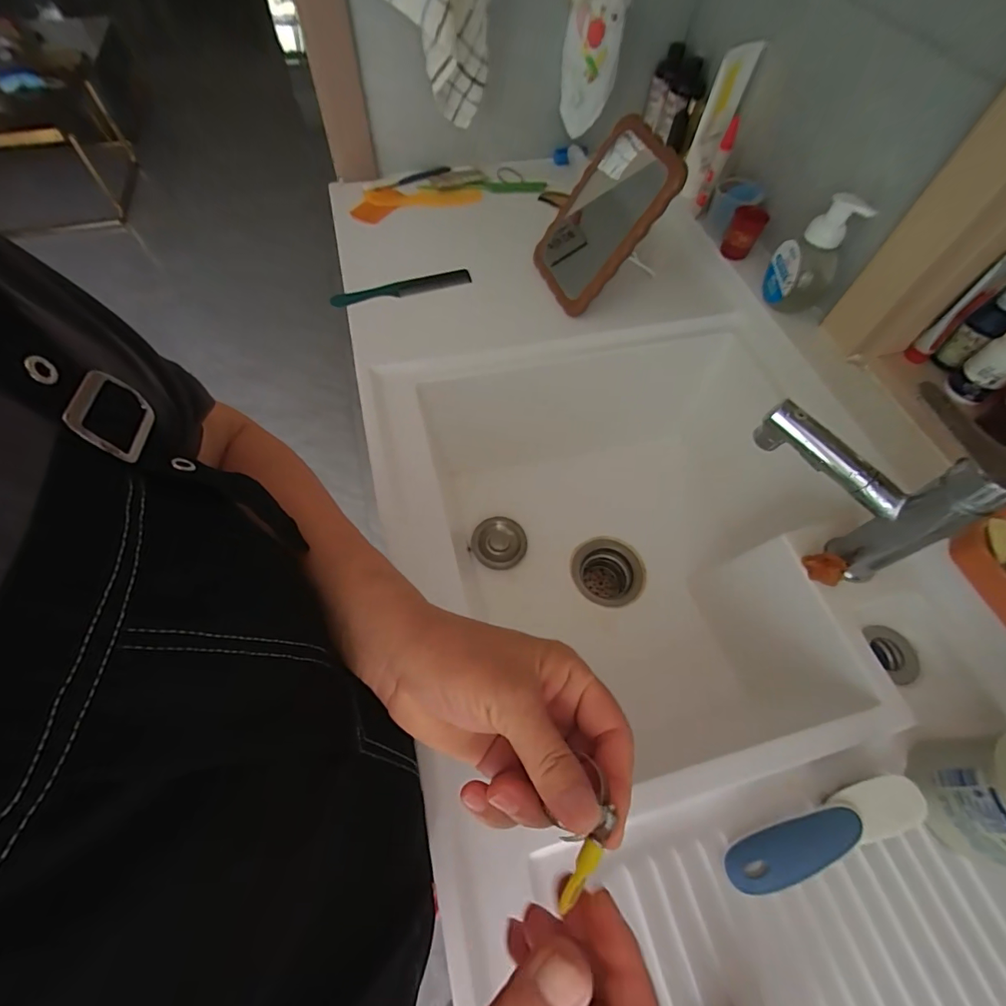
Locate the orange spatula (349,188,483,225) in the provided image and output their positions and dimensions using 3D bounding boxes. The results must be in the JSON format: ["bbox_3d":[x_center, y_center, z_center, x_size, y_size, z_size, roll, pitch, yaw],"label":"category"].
[{"bbox_3d":[-0.142,-0.518,0.782,0.223,0.019,0.063,-13,62,-9],"label":"orange spatula"}]

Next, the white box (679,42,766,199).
[{"bbox_3d":[0.318,-0.565,0.698,0.058,0.170,0.057,22,63,10],"label":"white box"}]

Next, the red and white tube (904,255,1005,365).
[{"bbox_3d":[0.515,-0.216,0.516,0.029,0.131,0.023,-32,67,-18],"label":"red and white tube"}]

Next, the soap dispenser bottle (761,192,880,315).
[{"bbox_3d":[0.391,-0.315,0.599,0.048,0.156,0.082,-2,61,-3],"label":"soap dispenser bottle"}]

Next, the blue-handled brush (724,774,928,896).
[{"bbox_3d":[0.259,0.269,0.375,0.162,0.038,0.040,-17,63,-11],"label":"blue-handled brush"}]

